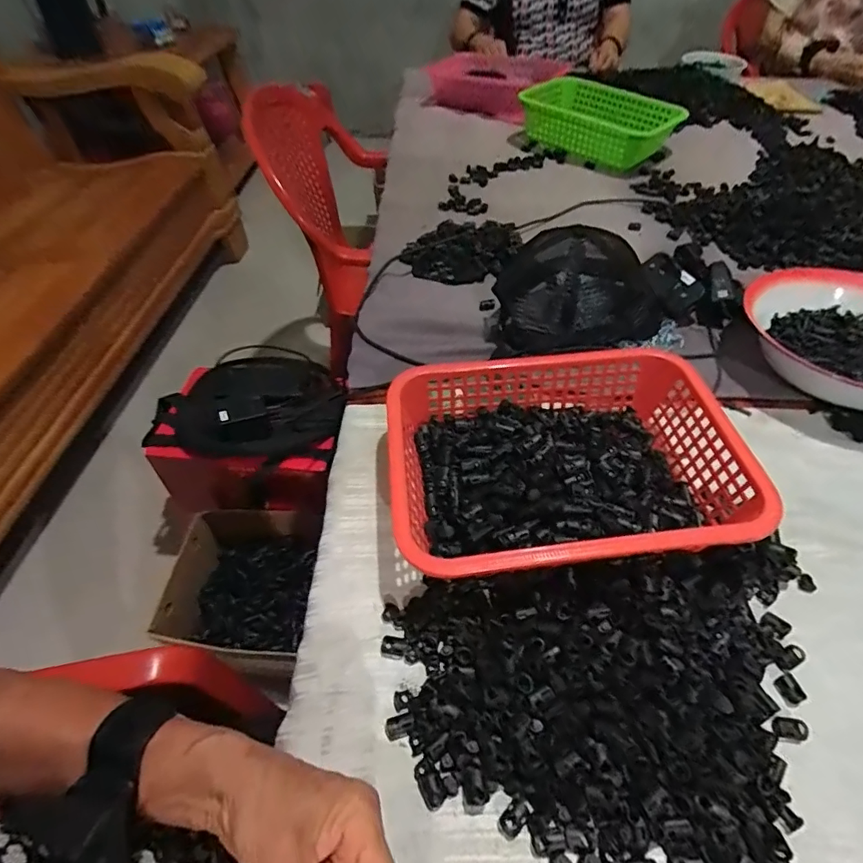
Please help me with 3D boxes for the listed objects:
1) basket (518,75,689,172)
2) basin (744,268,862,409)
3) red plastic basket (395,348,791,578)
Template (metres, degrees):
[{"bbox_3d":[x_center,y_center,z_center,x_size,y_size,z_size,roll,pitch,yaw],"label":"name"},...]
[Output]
[{"bbox_3d":[0.352,-0.650,1.056,0.290,0.094,0.195,24,54,19],"label":"basket"},{"bbox_3d":[0.504,-0.113,0.599,0.237,0.077,0.209,8,51,7],"label":"basin"},{"bbox_3d":[0.119,0.033,0.466,0.297,0.084,0.214,-6,50,-5],"label":"red plastic basket"}]

